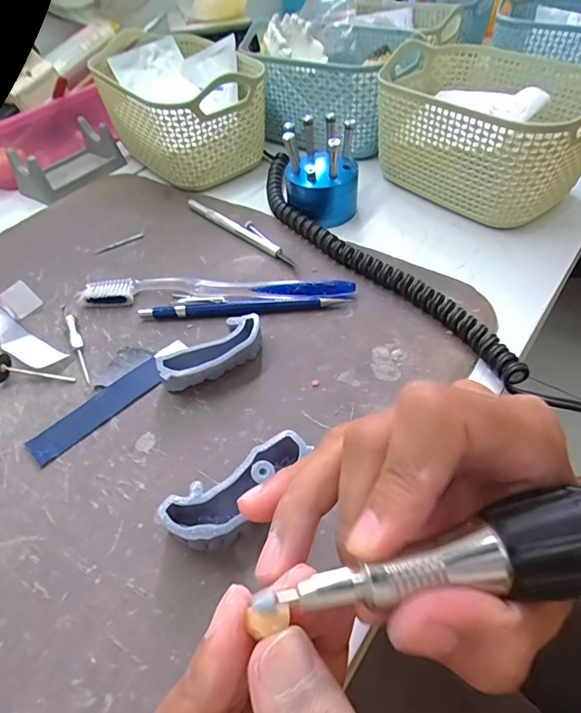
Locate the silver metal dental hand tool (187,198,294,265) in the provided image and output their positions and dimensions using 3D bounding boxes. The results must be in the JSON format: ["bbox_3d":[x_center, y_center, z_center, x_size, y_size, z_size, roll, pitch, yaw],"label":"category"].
[{"bbox_3d":[-0.043,-0.103,0.363,0.009,0.007,0.126,-38,56,-25],"label":"silver metal dental hand tool"}]

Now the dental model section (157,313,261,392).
[{"bbox_3d":[-0.043,0.001,0.261,0.065,0.020,0.027,-35,55,-23],"label":"dental model section"}]

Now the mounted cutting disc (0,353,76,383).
[{"bbox_3d":[-0.154,0.010,0.266,0.044,0.016,0.015,6,50,11],"label":"mounted cutting disc"}]

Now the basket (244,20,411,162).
[{"bbox_3d":[0.054,-0.274,0.451,0.119,0.074,0.124,22,54,23],"label":"basket"}]

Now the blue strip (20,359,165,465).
[{"bbox_3d":[-0.109,0.029,0.253,0.021,0.004,0.080,35,60,30],"label":"blue strip"}]

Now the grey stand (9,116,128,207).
[{"bbox_3d":[-0.225,-0.199,0.447,0.072,0.036,0.103,34,60,30],"label":"grey stand"}]

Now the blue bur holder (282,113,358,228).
[{"bbox_3d":[0.023,-0.152,0.359,0.063,0.065,0.062,-3,49,3],"label":"blue bur holder"}]

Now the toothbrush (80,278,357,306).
[{"bbox_3d":[-0.051,-0.046,0.309,0.186,0.012,0.021,-1,49,5],"label":"toothbrush"}]

